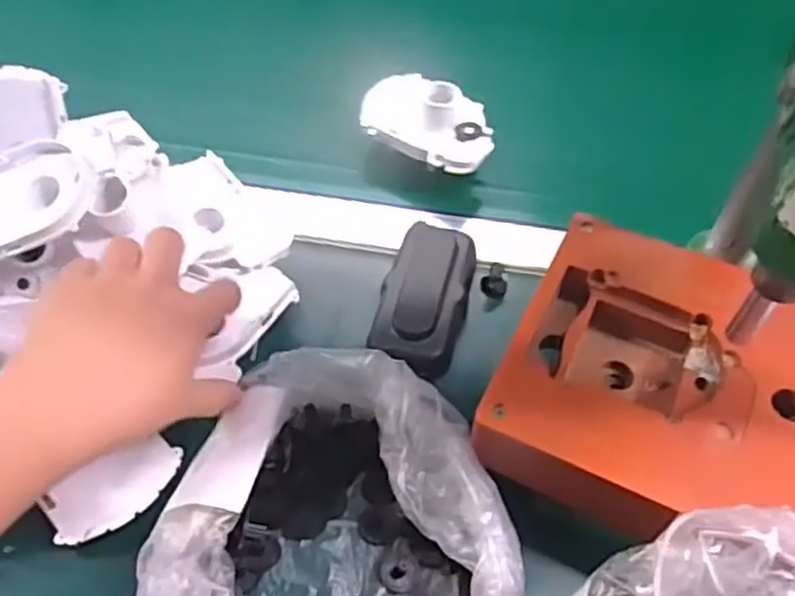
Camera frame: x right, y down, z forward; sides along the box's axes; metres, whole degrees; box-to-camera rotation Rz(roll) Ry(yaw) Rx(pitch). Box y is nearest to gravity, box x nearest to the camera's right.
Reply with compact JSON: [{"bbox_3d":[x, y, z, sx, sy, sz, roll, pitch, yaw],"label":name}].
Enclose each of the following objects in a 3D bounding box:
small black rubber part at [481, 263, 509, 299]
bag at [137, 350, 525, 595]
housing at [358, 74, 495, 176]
[{"bbox_3d":[0.063,-0.012,0.480,0.016,0.015,0.020,11,53,6],"label":"small black rubber part"},{"bbox_3d":[-0.029,0.122,0.351,0.165,0.054,0.186,14,54,8],"label":"bag"},{"bbox_3d":[0.024,-0.129,0.529,0.097,0.028,0.064,30,57,19],"label":"housing"}]

